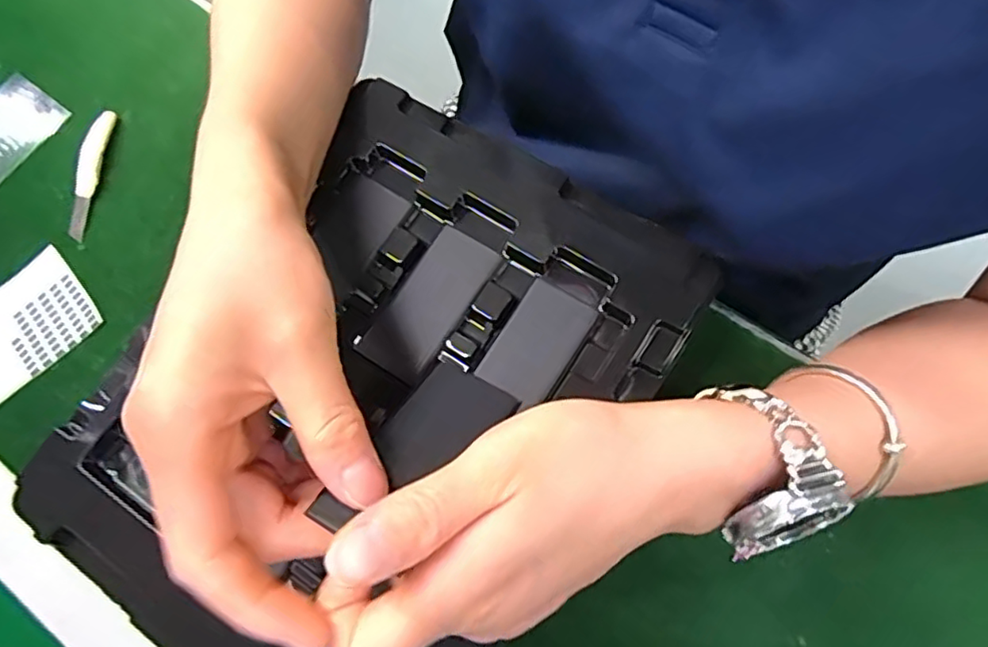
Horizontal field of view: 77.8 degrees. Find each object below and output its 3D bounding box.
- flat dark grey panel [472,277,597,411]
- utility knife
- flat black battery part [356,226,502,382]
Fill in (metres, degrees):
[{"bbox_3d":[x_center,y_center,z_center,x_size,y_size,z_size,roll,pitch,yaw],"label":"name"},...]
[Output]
[{"bbox_3d":[0.020,0.008,0.285,0.035,0.005,0.056,31,77,14],"label":"flat dark grey panel"},{"bbox_3d":[-0.258,-0.096,0.389,0.016,0.011,0.086,2,71,3],"label":"utility knife"},{"bbox_3d":[-0.031,-0.011,0.296,0.034,0.006,0.076,31,77,14],"label":"flat black battery part"}]

